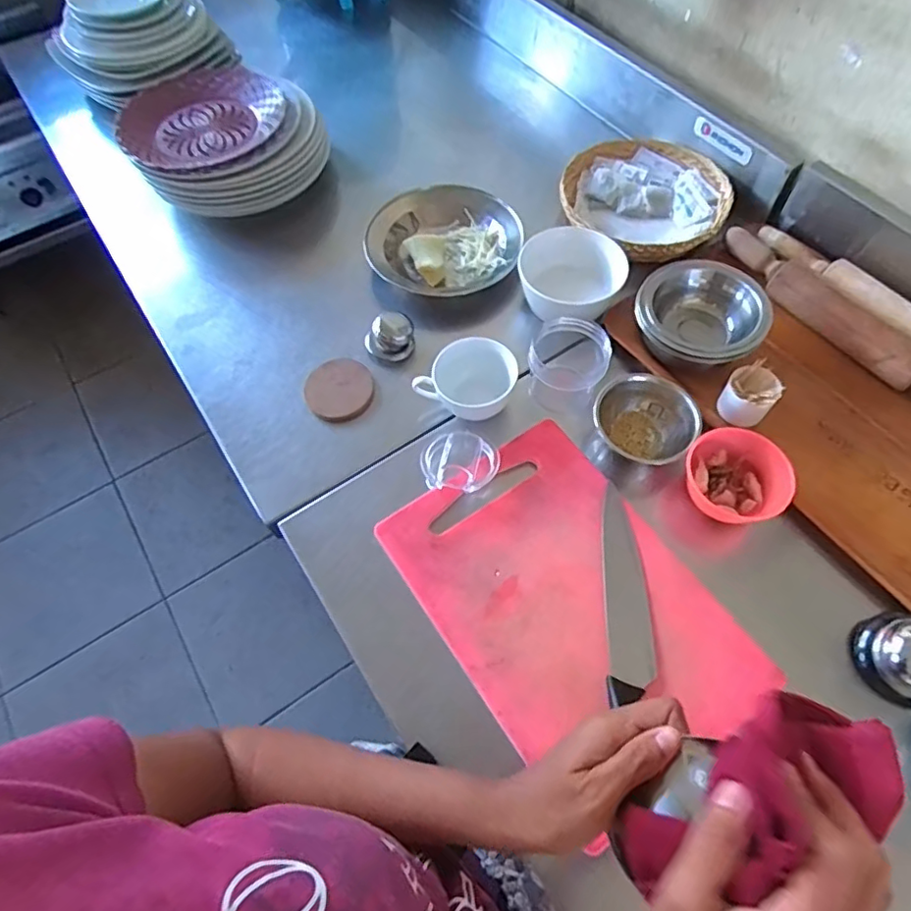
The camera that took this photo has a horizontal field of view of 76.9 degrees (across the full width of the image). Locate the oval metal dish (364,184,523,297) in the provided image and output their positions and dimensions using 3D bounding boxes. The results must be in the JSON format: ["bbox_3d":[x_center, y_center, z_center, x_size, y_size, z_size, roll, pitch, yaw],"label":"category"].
[{"bbox_3d":[-0.019,-0.304,0.819,0.204,0.055,0.184,-19,65,-7],"label":"oval metal dish"}]

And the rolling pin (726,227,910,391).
[{"bbox_3d":[0.463,-0.153,0.685,0.053,0.043,0.362,-34,66,-15],"label":"rolling pin"}]

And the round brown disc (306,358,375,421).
[{"bbox_3d":[-0.143,-0.083,0.707,0.083,0.009,0.083,-1,64,2],"label":"round brown disc"}]

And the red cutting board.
[{"bbox_3d":[0.111,0.144,0.570,0.241,0.014,0.343,-33,67,-13],"label":"red cutting board"}]

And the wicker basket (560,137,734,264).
[{"bbox_3d":[0.271,-0.378,0.841,0.220,0.039,0.240,-1,64,2],"label":"wicker basket"}]

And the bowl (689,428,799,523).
[{"bbox_3d":[0.296,0.023,0.608,0.089,0.051,0.102,-31,65,-14],"label":"bowl"}]

